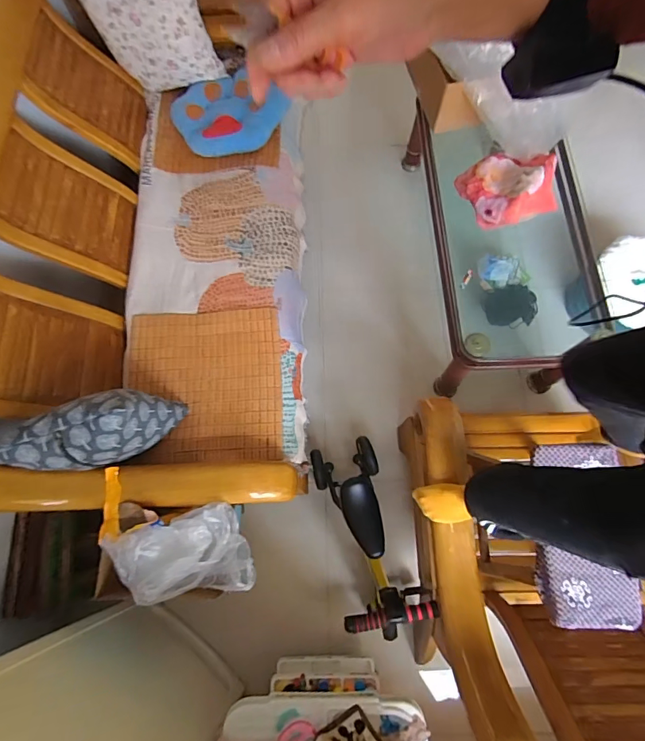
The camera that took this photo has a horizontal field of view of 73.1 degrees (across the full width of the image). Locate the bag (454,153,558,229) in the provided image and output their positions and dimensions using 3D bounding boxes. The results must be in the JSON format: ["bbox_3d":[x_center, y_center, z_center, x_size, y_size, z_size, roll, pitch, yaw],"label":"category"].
[{"bbox_3d":[0.586,-0.604,1.391,0.247,0.142,0.251,-8,72,-2],"label":"bag"}]

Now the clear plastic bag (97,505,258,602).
[{"bbox_3d":[-0.341,0.461,1.051,0.313,0.094,0.213,-17,73,-5],"label":"clear plastic bag"}]

